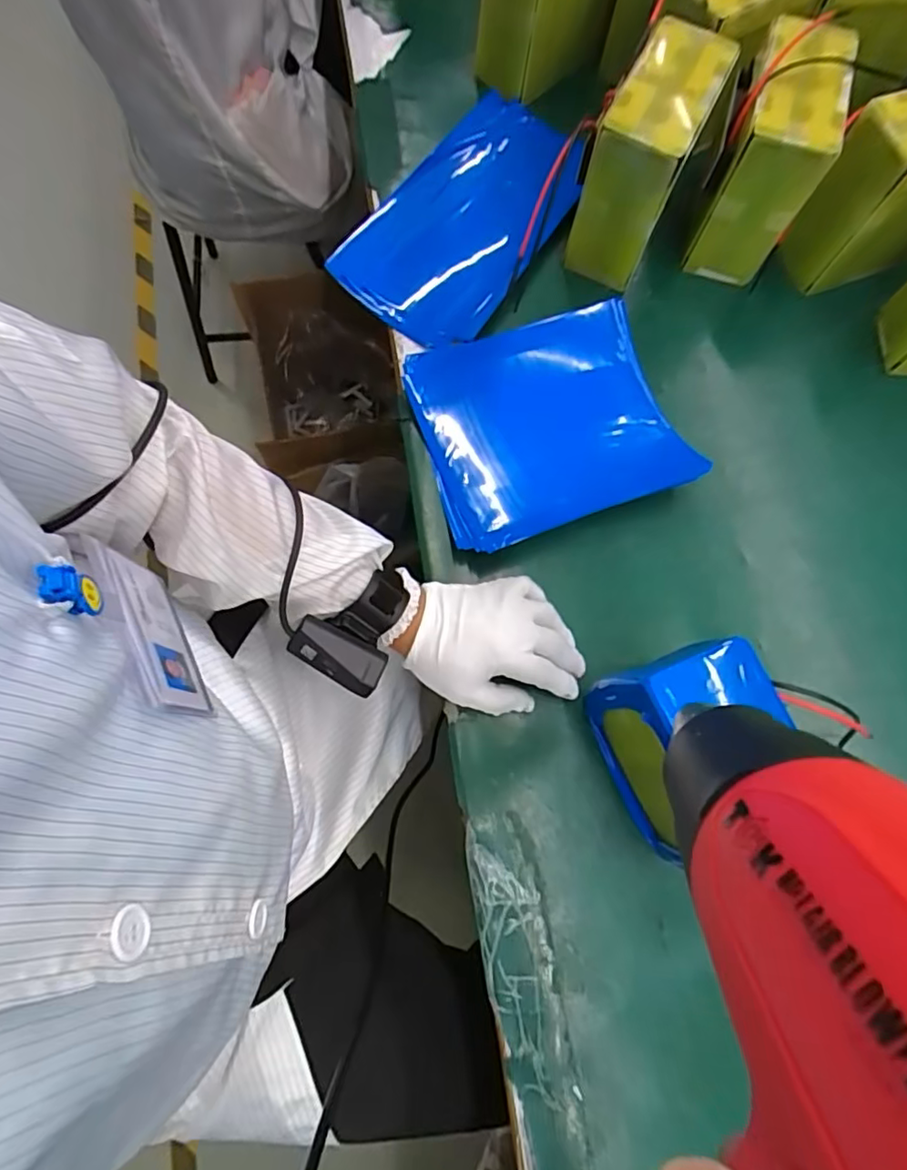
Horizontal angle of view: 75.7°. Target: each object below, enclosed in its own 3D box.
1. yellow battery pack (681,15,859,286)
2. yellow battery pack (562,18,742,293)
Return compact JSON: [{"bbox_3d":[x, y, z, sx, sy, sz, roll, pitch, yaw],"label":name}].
[{"bbox_3d":[0.288,-0.396,0.550,0.079,0.149,0.133,17,76,3],"label":"yellow battery pack"},{"bbox_3d":[0.175,-0.388,0.542,0.076,0.143,0.142,27,76,5],"label":"yellow battery pack"}]

